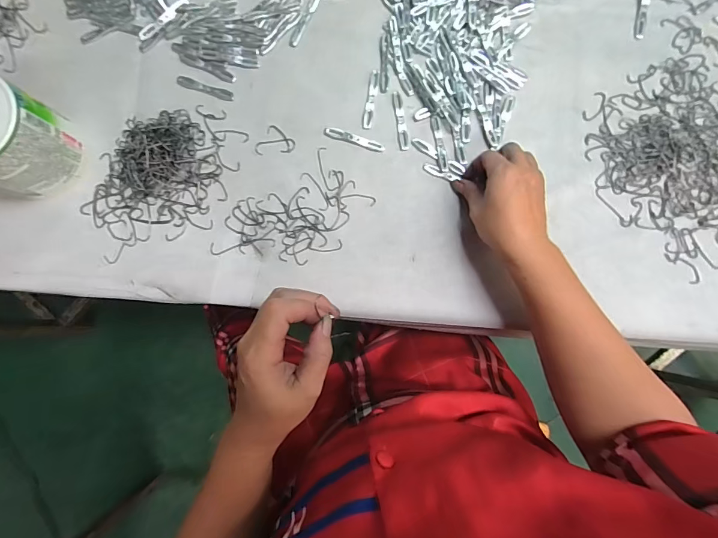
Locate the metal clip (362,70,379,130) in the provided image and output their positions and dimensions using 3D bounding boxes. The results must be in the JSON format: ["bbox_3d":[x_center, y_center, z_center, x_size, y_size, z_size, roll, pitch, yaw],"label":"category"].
[{"bbox_3d":[0.015,-0.194,0.423,0.011,0.004,0.071,10,84,1],"label":"metal clip"}]

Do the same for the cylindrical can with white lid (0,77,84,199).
[{"bbox_3d":[-0.349,-0.129,0.371,0.088,0.088,0.089,0,84,0],"label":"cylindrical can with white lid"}]

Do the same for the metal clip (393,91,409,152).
[{"bbox_3d":[0.048,-0.170,0.422,0.011,0.004,0.070,-7,84,-1],"label":"metal clip"}]

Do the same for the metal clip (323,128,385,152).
[{"bbox_3d":[-0.005,-0.146,0.415,0.070,0.004,0.010,19,84,2],"label":"metal clip"}]

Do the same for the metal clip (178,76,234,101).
[{"bbox_3d":[-0.176,-0.208,0.425,0.067,0.004,0.011,19,84,2],"label":"metal clip"}]

